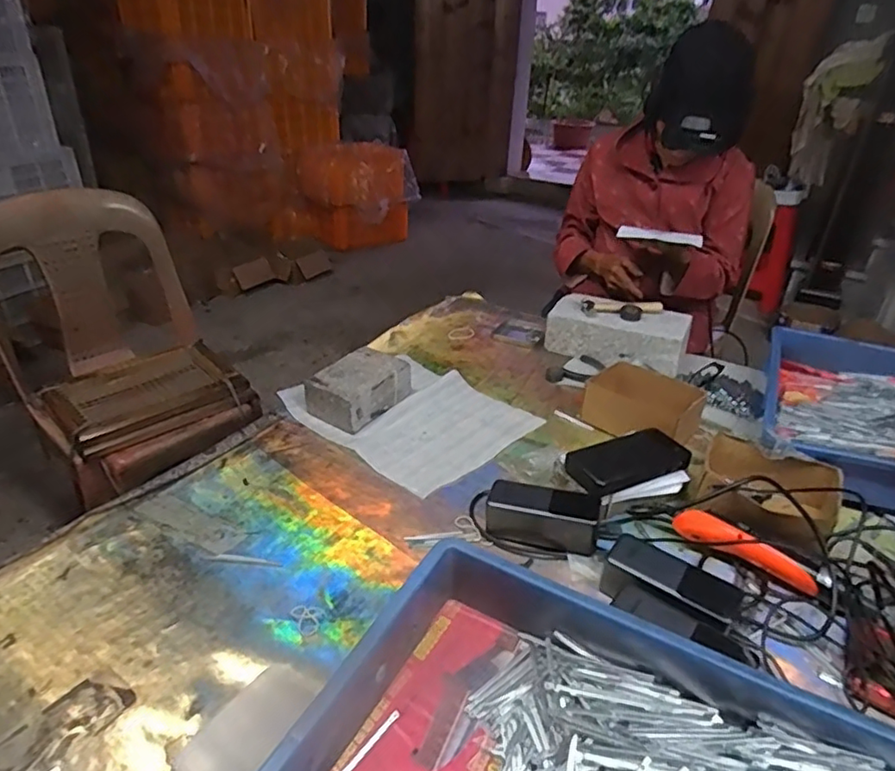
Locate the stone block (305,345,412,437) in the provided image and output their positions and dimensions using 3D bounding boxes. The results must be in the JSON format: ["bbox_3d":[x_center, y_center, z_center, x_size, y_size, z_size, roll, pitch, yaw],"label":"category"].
[{"bbox_3d":[-0.140,0.002,0.925,0.105,0.060,0.154,23,36,28],"label":"stone block"}]

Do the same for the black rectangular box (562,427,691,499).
[{"bbox_3d":[0.233,0.097,0.750,0.156,0.023,0.069,-11,34,-22],"label":"black rectangular box"}]

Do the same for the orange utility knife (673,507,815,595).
[{"bbox_3d":[0.342,0.190,0.670,0.153,0.039,0.026,21,38,31],"label":"orange utility knife"}]

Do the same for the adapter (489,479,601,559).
[{"bbox_3d":[0.114,0.157,0.699,0.132,0.053,0.062,12,32,13],"label":"adapter"}]

